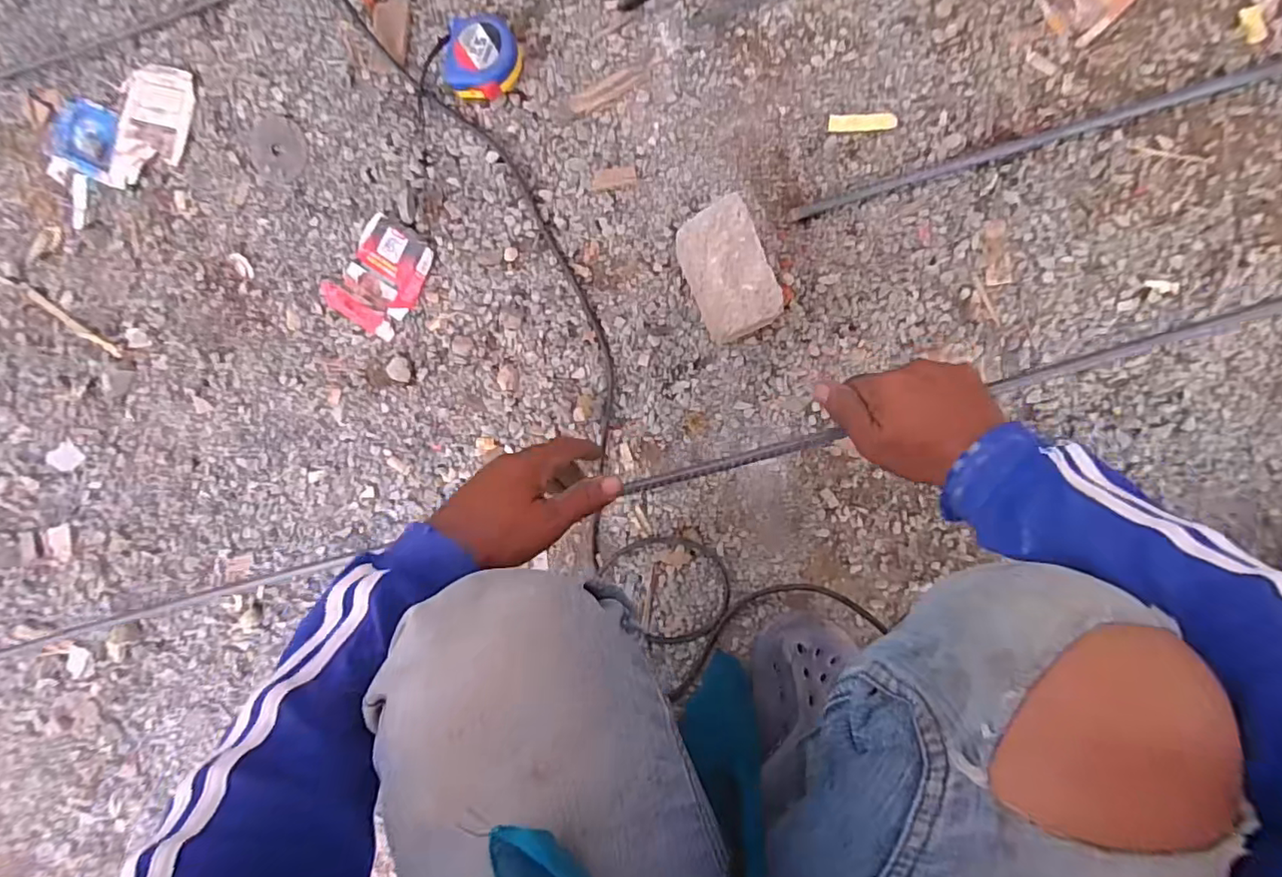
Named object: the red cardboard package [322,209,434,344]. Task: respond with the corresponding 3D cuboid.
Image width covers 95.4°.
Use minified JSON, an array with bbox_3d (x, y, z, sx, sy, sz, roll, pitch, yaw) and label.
[{"bbox_3d":[-0.273,-0.168,0.612,0.088,0.009,0.118,41,99,3],"label":"red cardboard package"}]

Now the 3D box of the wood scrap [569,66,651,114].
[{"bbox_3d":[-0.031,-0.337,0.562,0.081,0.004,0.019,-24,91,10],"label":"wood scrap"}]

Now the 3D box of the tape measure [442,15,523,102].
[{"bbox_3d":[-0.151,-0.364,0.561,0.069,0.037,0.074,1,95,8],"label":"tape measure"}]

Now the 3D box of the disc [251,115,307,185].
[{"bbox_3d":[-0.382,-0.304,0.612,0.067,0.004,0.066,1,95,8],"label":"disc"}]

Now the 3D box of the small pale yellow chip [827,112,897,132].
[{"bbox_3d":[0.205,-0.292,0.538,0.060,0.007,0.013,1,95,8],"label":"small pale yellow chip"}]

